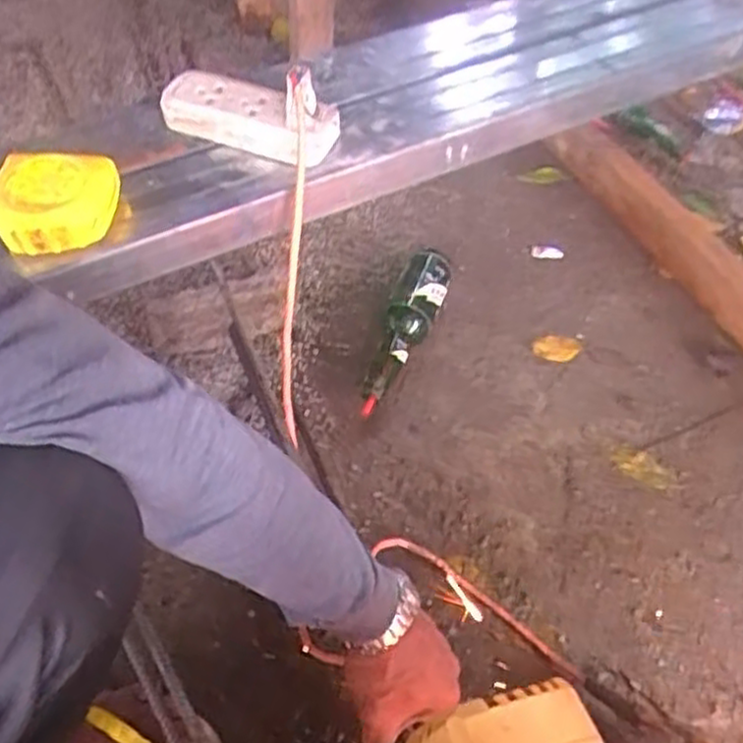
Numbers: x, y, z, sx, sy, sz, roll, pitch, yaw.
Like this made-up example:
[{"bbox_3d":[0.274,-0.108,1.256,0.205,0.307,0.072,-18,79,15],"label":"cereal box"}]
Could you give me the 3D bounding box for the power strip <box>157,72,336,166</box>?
[{"bbox_3d":[-0.100,-0.206,0.607,0.149,0.033,0.054,19,52,13],"label":"power strip"}]

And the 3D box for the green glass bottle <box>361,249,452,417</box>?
[{"bbox_3d":[0.043,-0.055,0.959,0.067,0.056,0.263,16,51,11],"label":"green glass bottle"}]

